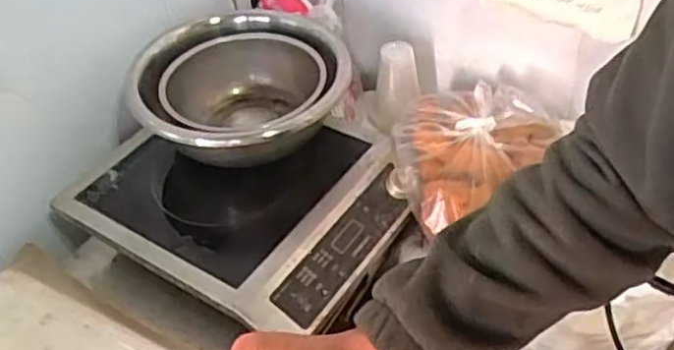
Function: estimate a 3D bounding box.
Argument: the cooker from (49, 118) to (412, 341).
[{"bbox_3d":[-0.131,0.034,0.980,0.420,0.082,0.338,21,50,25],"label":"cooker"}]

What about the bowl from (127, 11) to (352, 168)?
[{"bbox_3d":[-0.127,-0.105,1.017,0.293,0.139,0.293,-3,44,3],"label":"bowl"}]

